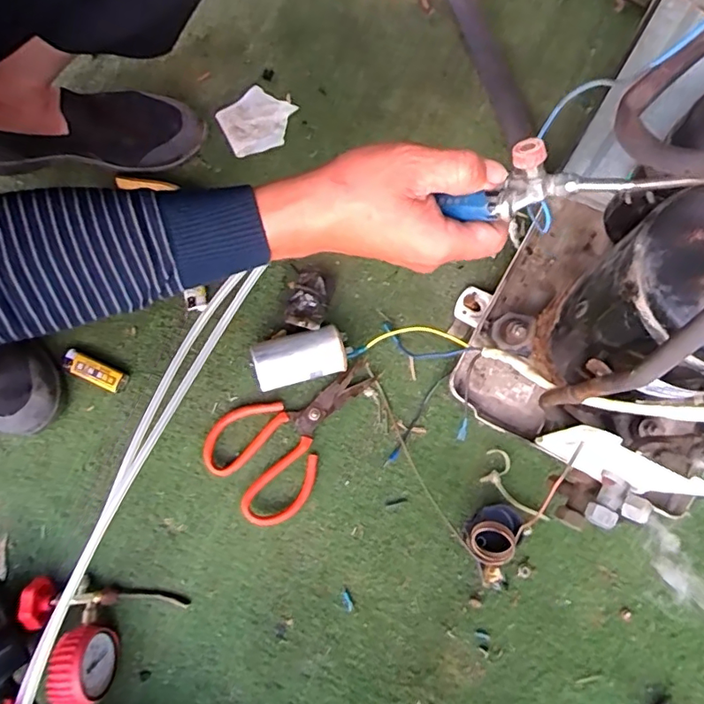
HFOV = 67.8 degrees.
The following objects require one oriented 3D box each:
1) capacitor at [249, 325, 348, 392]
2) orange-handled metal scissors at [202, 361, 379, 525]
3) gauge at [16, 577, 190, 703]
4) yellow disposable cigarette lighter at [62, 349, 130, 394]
[{"bbox_3d":[-0.054,0.007,0.543,0.092,0.043,0.046,-15,77,-3],"label":"capacitor"},{"bbox_3d":[-0.066,0.076,0.540,0.114,0.020,0.187,35,79,9],"label":"orange-handled metal scissors"},{"bbox_3d":[-0.248,0.272,0.489,0.150,0.053,0.095,9,77,3],"label":"gauge"},{"bbox_3d":[-0.284,0.022,0.576,0.083,0.016,0.024,24,78,6],"label":"yellow disposable cigarette lighter"}]

